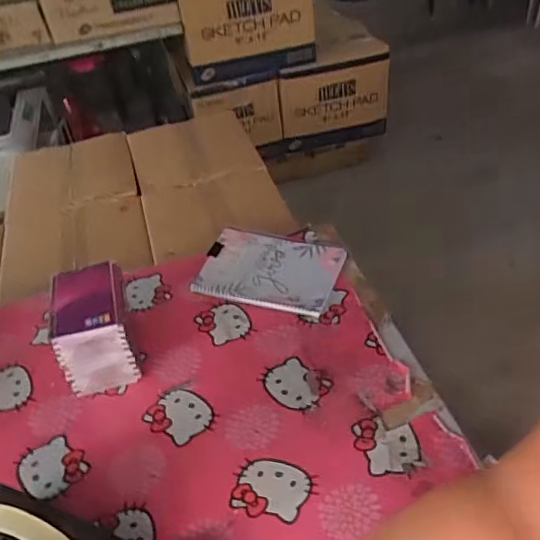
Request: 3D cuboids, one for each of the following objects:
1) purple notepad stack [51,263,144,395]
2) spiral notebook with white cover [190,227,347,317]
[{"bbox_3d":[-0.237,0.079,0.761,0.087,0.115,0.129,-12,41,-7],"label":"purple notepad stack"},{"bbox_3d":[0.001,-0.006,0.911,0.217,0.025,0.160,9,42,17],"label":"spiral notebook with white cover"}]

